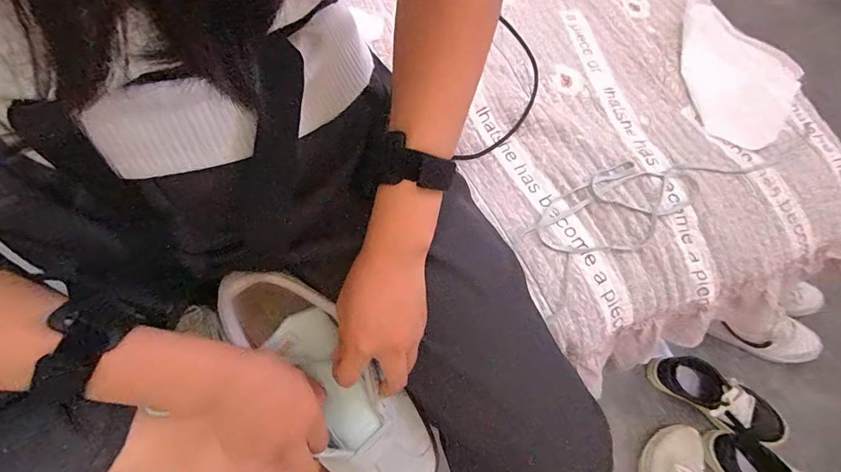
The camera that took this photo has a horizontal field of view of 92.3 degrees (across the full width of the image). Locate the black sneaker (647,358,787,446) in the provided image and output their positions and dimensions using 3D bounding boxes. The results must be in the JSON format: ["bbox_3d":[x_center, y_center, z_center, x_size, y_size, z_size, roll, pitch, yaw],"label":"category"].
[{"bbox_3d":[0.583,0.313,0.776,0.255,0.094,0.095,29,69,8],"label":"black sneaker"}]

